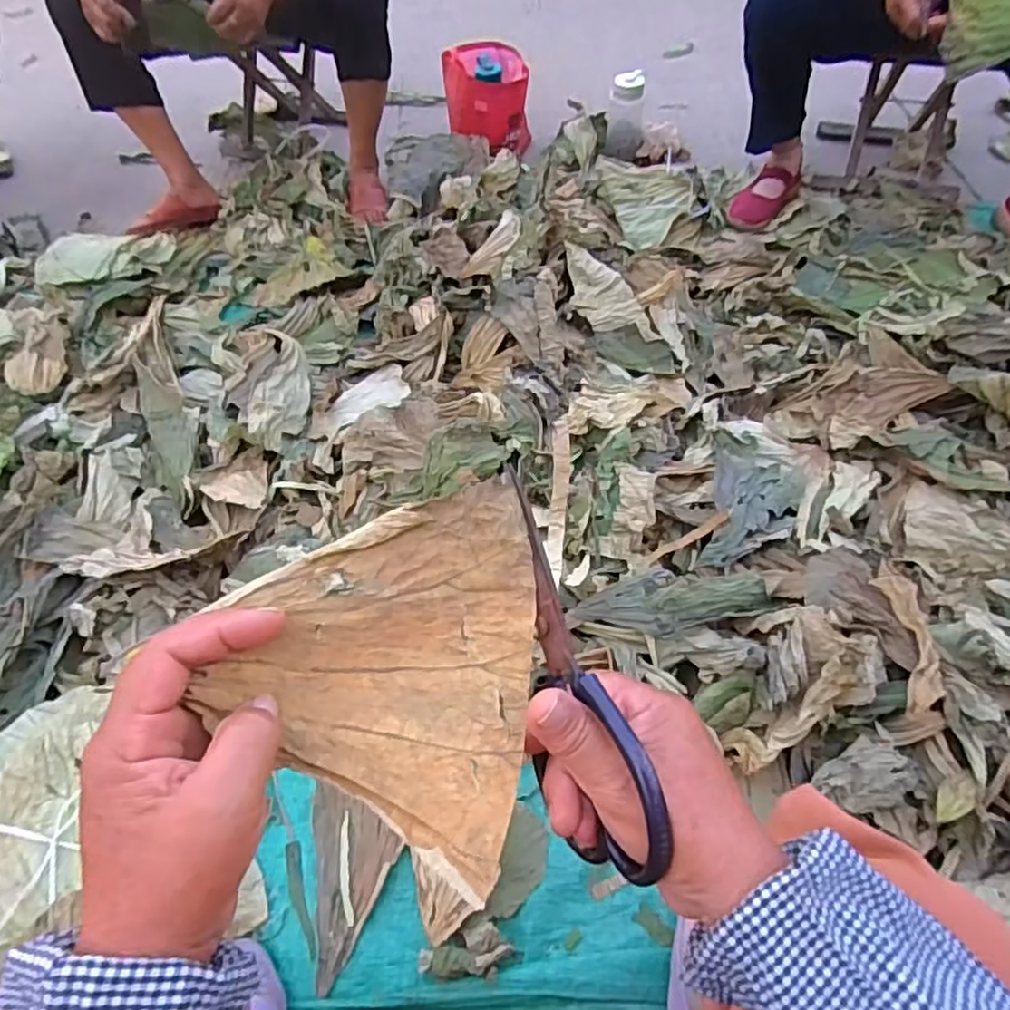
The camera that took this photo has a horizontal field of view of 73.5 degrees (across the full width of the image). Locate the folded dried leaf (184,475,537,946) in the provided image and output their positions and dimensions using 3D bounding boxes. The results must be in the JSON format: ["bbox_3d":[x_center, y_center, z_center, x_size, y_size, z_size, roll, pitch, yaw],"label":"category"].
[{"bbox_3d":[-0.056,0.068,0.315,0.139,0.025,0.173,9,71,-6],"label":"folded dried leaf"}]

